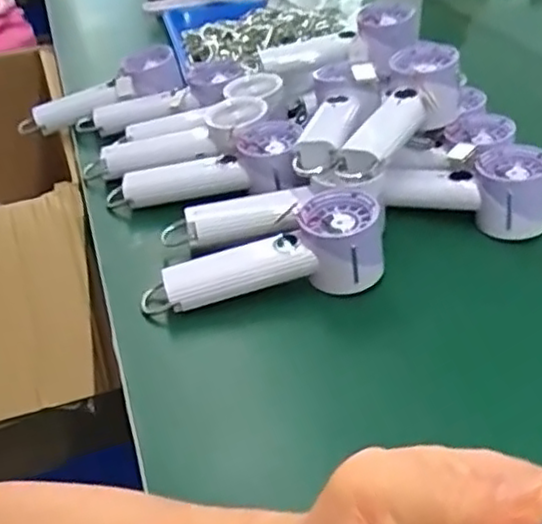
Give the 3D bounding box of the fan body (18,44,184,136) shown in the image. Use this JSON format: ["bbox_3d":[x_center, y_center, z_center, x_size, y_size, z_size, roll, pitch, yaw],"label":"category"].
[{"bbox_3d":[-0.198,-0.192,0.790,0.193,0.040,0.058,-23,40,1],"label":"fan body"}]

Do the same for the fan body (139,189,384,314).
[{"bbox_3d":[-0.007,-0.003,0.542,0.184,0.067,0.058,-8,38,-7],"label":"fan body"}]

